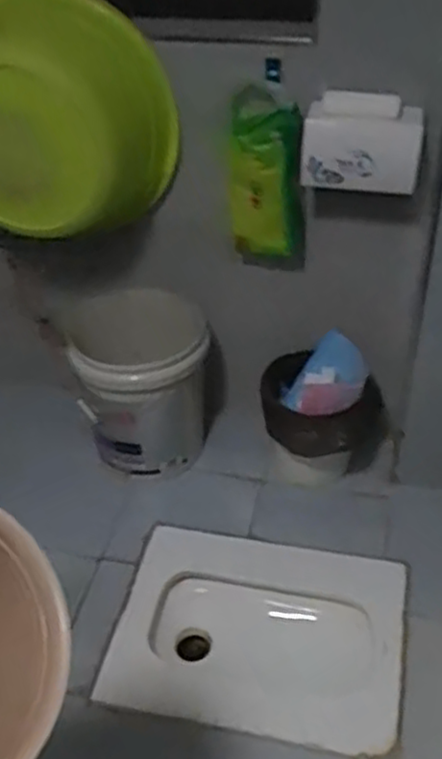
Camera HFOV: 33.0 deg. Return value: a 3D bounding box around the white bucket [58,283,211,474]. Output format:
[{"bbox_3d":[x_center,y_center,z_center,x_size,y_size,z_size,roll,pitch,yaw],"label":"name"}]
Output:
[{"bbox_3d":[-0.185,0.004,1.745,0.294,0.385,0.294,-1,40,1],"label":"white bucket"}]

